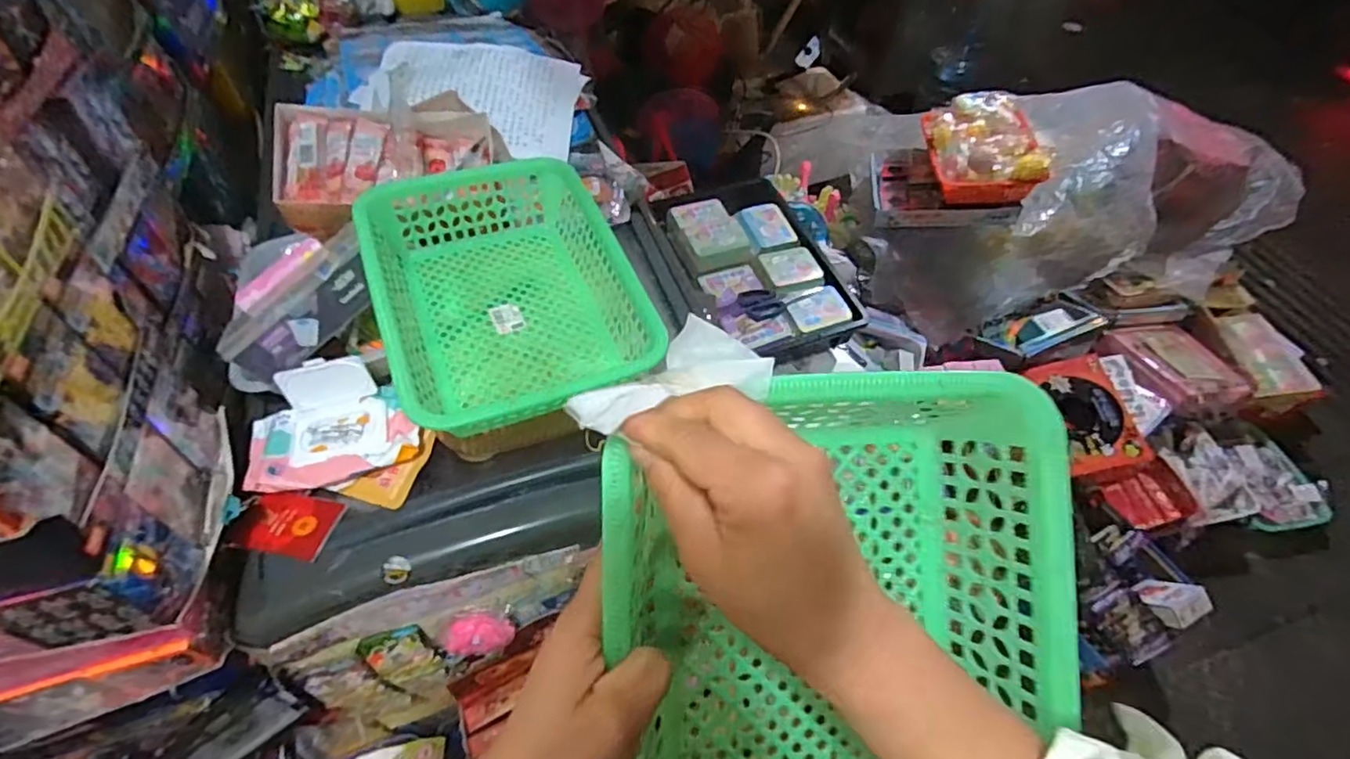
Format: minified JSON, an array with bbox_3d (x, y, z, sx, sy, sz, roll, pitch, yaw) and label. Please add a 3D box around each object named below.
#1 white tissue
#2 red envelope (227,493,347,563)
[{"bbox_3d":[-0.002,-0.001,0.275,0.093,0.010,0.046,-21,56,-27],"label":"white tissue"},{"bbox_3d":[-0.383,0.142,0.606,0.089,0.006,0.064,10,48,1],"label":"red envelope"}]

